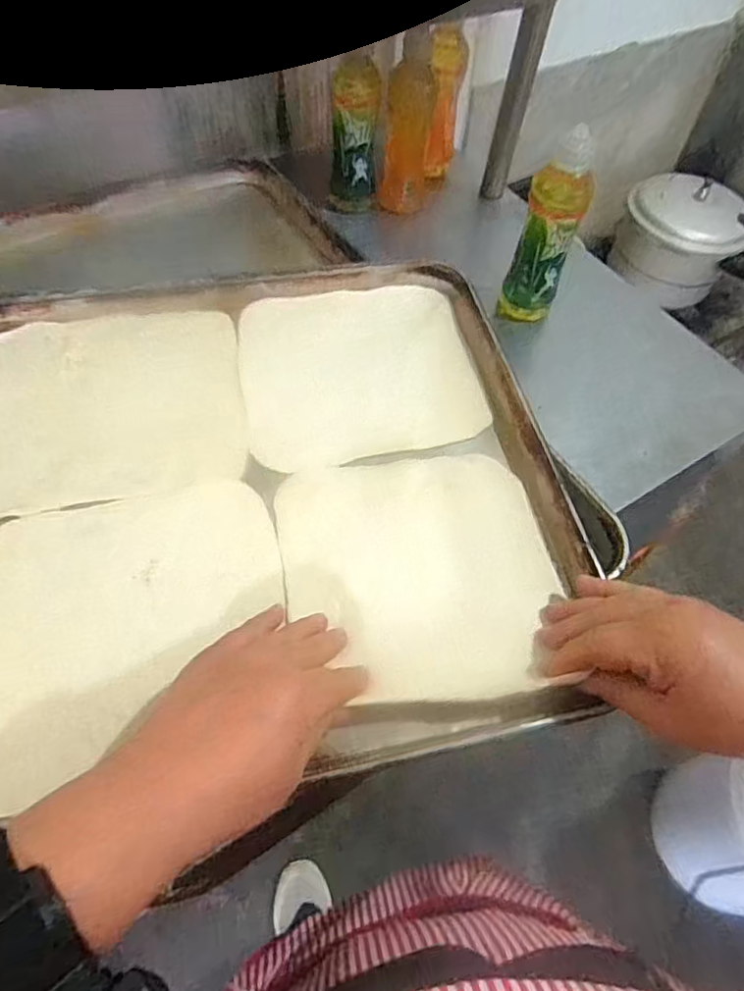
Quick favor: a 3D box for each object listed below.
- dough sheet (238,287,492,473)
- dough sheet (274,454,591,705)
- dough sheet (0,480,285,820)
[{"bbox_3d":[-0.010,-0.105,0.492,0.187,0.012,0.172,-9,58,-10],"label":"dough sheet"},{"bbox_3d":[0.032,0.048,0.399,0.177,0.019,0.173,-4,57,-8],"label":"dough sheet"},{"bbox_3d":[-0.149,0.076,0.371,0.187,0.010,0.175,-10,58,-11],"label":"dough sheet"}]

